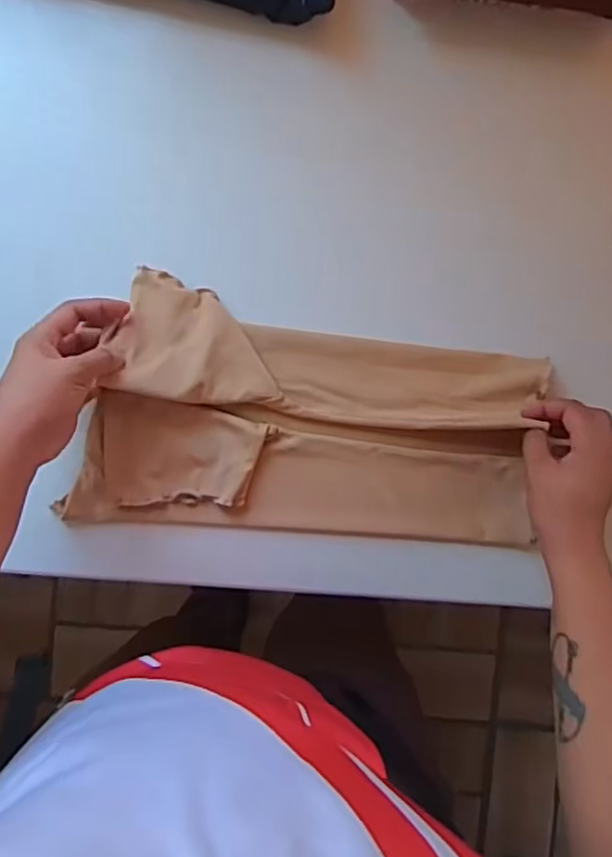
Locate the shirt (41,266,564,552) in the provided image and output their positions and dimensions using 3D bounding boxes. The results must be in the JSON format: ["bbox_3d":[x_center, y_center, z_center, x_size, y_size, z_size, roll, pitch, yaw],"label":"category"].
[{"bbox_3d":[0.008,-0.005,0.545,0.369,0.035,0.190,6,92,-6],"label":"shirt"}]

